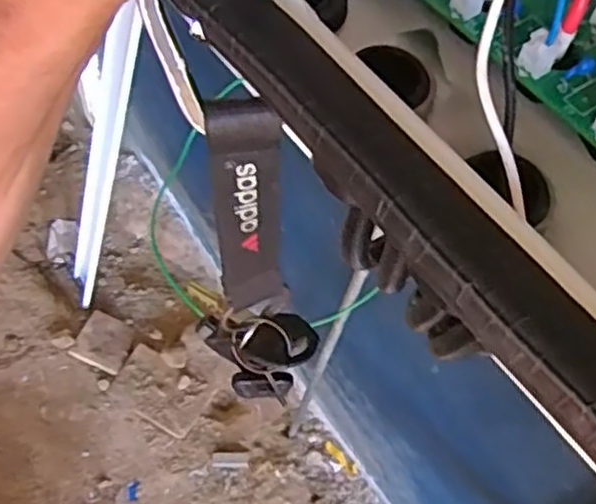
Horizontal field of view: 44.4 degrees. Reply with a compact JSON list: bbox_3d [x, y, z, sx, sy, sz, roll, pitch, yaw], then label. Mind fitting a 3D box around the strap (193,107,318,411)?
[{"bbox_3d":[-0.012,0.011,0.262,0.042,0.162,0.020,-4,58,-7],"label":"strap"}]

